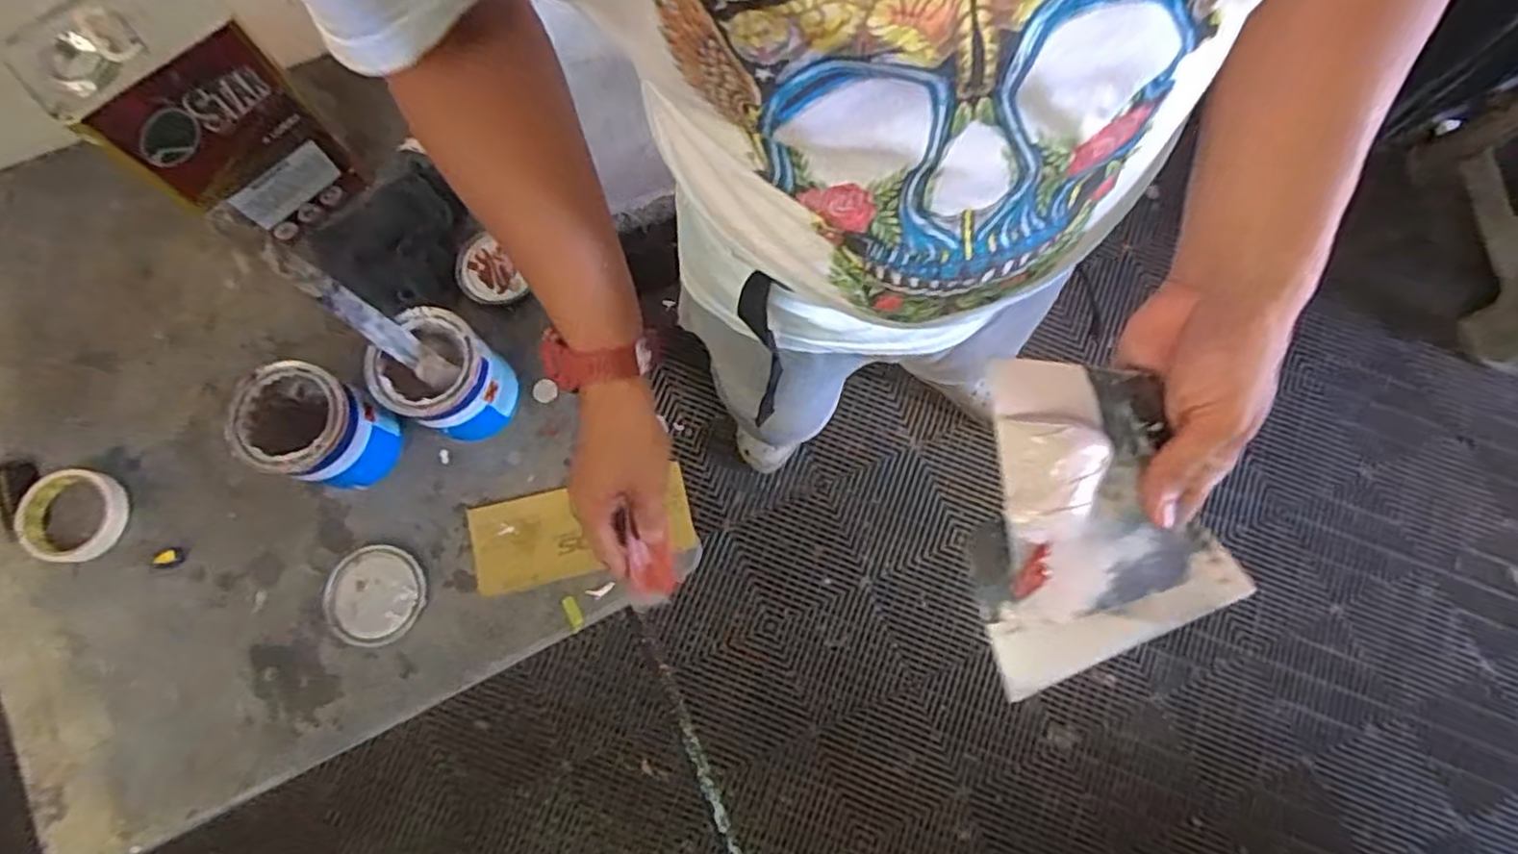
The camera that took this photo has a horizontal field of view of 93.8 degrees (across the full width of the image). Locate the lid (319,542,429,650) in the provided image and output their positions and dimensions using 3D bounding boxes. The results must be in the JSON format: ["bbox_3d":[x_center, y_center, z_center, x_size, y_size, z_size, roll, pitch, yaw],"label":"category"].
[{"bbox_3d":[-0.395,0.175,0.733,0.095,0.017,0.097,0,78,-2],"label":"lid"}]

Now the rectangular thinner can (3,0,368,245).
[{"bbox_3d":[-0.535,-0.302,0.711,0.166,0.244,0.109,-40,82,-9],"label":"rectangular thinner can"}]

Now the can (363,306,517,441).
[{"bbox_3d":[-0.316,-0.047,0.727,0.105,0.116,0.102,0,78,-2],"label":"can"}]

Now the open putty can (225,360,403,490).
[{"bbox_3d":[-0.435,0.002,0.715,0.112,0.126,0.103,13,78,1],"label":"open putty can"}]

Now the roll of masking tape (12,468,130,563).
[{"bbox_3d":[-0.711,0.092,0.735,0.094,0.027,0.093,0,78,-2],"label":"roll of masking tape"}]

